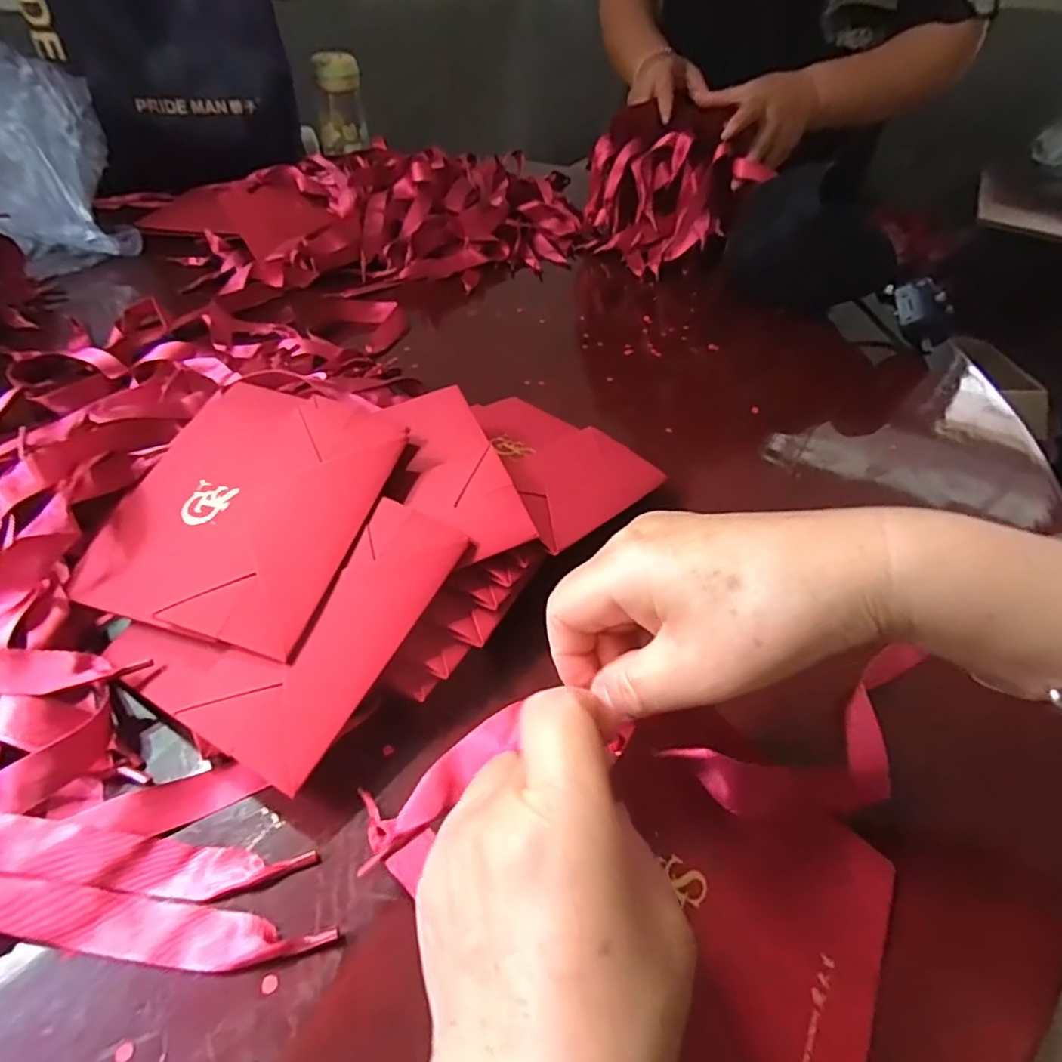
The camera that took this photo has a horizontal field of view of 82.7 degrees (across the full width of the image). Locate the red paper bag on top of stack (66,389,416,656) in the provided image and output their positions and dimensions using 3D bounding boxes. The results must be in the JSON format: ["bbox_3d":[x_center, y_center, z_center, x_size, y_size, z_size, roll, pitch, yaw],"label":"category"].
[{"bbox_3d":[-0.156,-0.018,0.325,0.140,0.013,0.154,10,58,16],"label":"red paper bag on top of stack"}]

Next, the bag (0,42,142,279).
[{"bbox_3d":[-0.562,-0.385,0.637,0.207,0.147,0.219,-20,50,-21],"label":"bag"}]

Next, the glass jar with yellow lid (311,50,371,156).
[{"bbox_3d":[-0.276,-0.619,0.871,0.068,0.110,0.070,-9,46,-11],"label":"glass jar with yellow lid"}]

